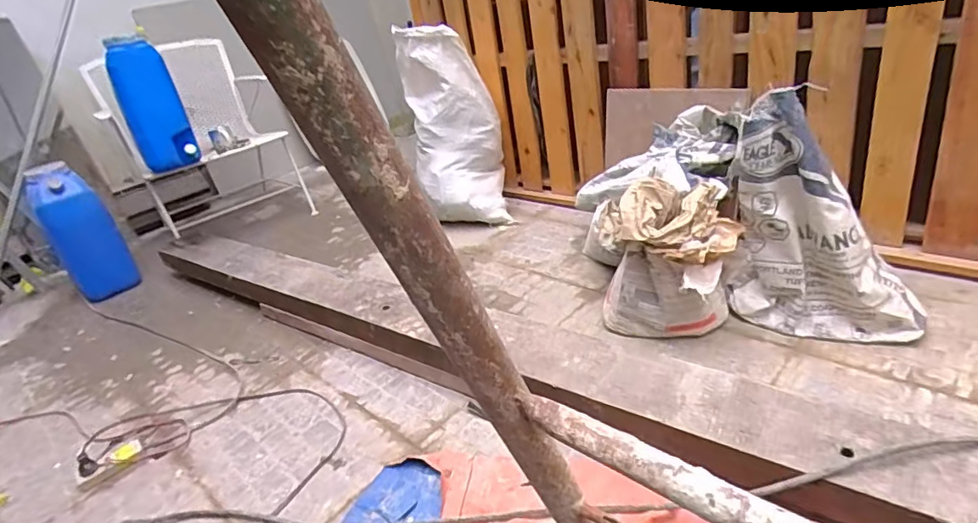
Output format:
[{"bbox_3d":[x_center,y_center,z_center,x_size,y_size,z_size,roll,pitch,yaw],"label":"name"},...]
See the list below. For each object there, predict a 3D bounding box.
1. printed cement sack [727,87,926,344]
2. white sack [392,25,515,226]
[{"bbox_3d":[0.620,-0.069,0.976,0.326,0.439,0.119,13,36,38],"label":"printed cement sack"},{"bbox_3d":[-0.103,-0.407,1.683,0.275,0.594,0.235,-12,28,-1],"label":"white sack"}]

